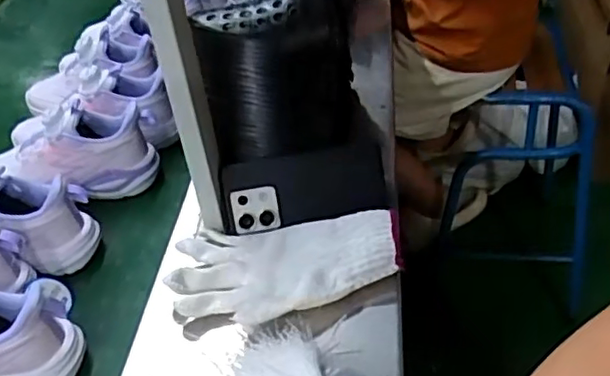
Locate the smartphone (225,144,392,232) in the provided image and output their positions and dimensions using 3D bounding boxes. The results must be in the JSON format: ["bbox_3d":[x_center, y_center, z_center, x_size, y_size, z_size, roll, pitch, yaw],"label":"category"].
[{"bbox_3d":[0.002,-0.001,0.642,0.175,0.073,0.014,-9,10,-12],"label":"smartphone"}]

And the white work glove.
[{"bbox_3d":[-0.017,0.066,0.570,0.208,0.026,0.116,-3,39,3],"label":"white work glove"}]

